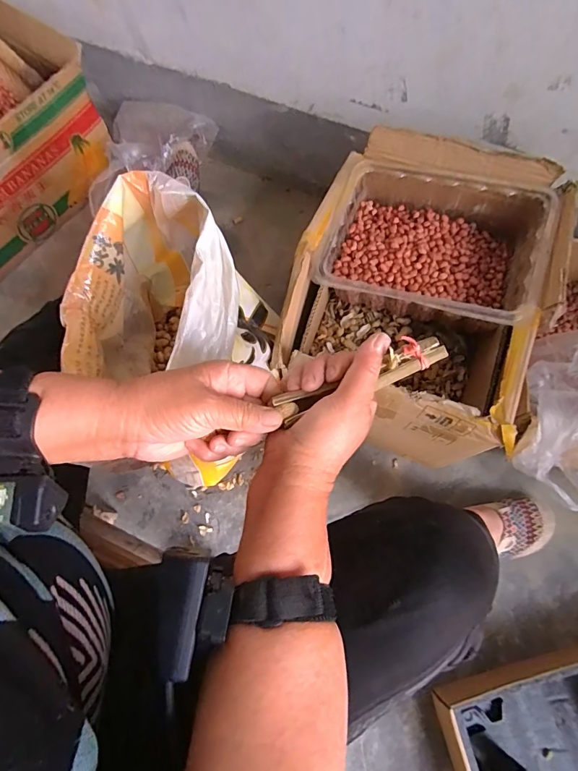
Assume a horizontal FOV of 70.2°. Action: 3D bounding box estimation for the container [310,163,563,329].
[{"bbox_3d":[0.216,-0.227,0.648,0.329,0.096,0.237,18,70,7],"label":"container"}]

